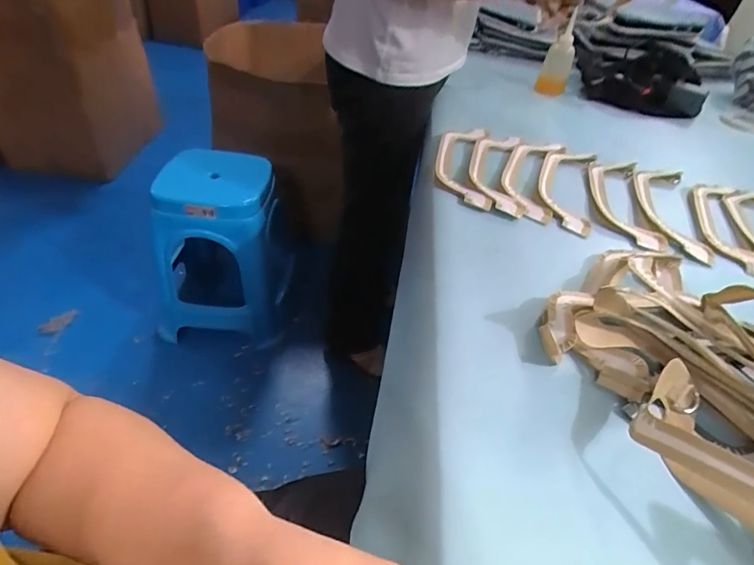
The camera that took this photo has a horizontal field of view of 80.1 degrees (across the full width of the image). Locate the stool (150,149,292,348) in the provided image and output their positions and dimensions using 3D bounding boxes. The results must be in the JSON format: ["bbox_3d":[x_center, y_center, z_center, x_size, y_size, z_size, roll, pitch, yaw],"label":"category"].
[{"bbox_3d":[-0.424,-0.098,1.236,0.330,0.460,0.276,6,41,-1],"label":"stool"}]

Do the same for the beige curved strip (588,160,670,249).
[{"bbox_3d":[0.373,-0.130,0.684,0.079,0.015,0.240,13,41,6],"label":"beige curved strip"}]

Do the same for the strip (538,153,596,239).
[{"bbox_3d":[0.294,-0.151,0.697,0.080,0.016,0.252,18,42,13],"label":"strip"}]

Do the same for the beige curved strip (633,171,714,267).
[{"bbox_3d":[0.443,-0.118,0.683,0.087,0.014,0.262,16,41,10],"label":"beige curved strip"}]

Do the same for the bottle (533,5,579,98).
[{"bbox_3d":[0.411,-0.506,1.014,0.063,0.174,0.063,18,42,13],"label":"bottle"}]

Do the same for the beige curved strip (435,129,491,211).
[{"bbox_3d":[0.136,-0.192,0.716,0.080,0.016,0.250,10,41,3],"label":"beige curved strip"}]

